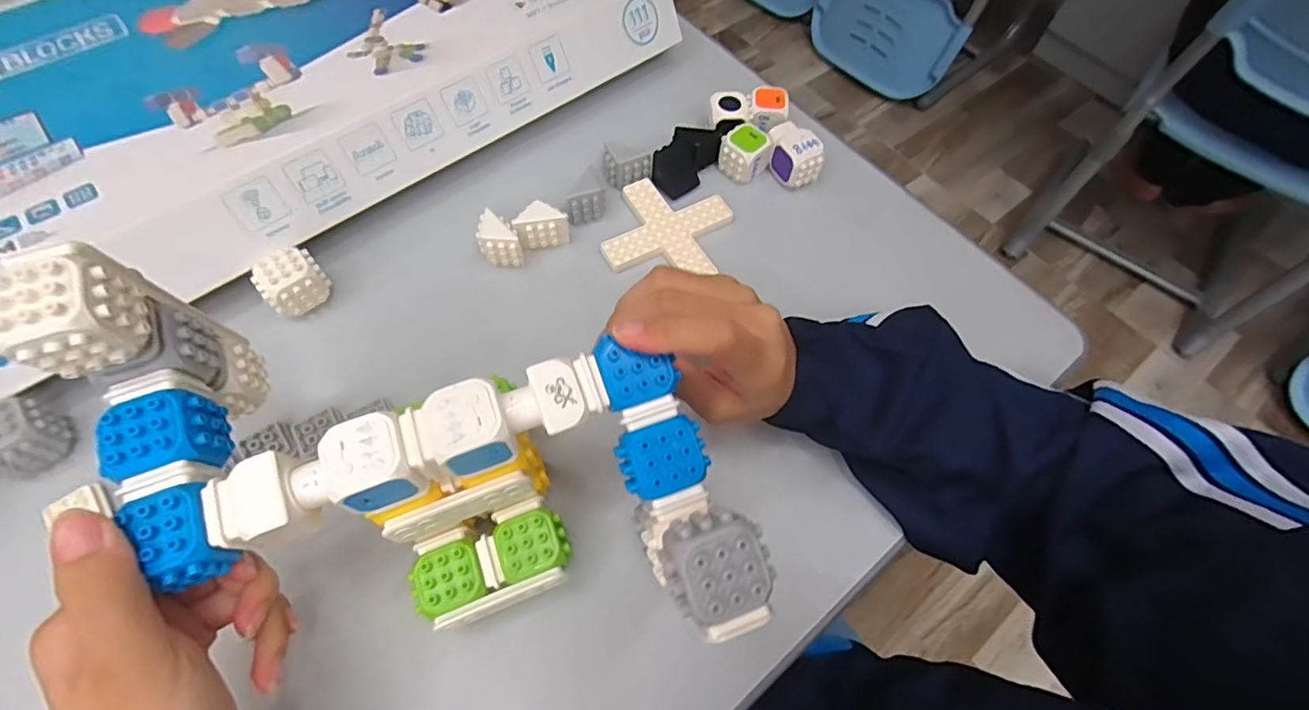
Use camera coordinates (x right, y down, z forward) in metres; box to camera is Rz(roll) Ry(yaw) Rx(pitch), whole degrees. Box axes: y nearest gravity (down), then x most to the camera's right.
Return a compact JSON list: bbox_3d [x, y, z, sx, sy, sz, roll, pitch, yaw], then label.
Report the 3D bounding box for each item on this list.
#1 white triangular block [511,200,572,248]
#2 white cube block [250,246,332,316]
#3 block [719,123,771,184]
[{"bbox_3d":[-0.081,-0.093,0.407,0.037,0.026,0.021,-12,63,-10],"label":"white triangular block"},{"bbox_3d":[-0.236,-0.047,0.372,0.037,0.037,0.032,-39,71,-22],"label":"white cube block"},{"bbox_3d":[0.072,-0.159,0.445,0.032,0.027,0.031,40,66,16],"label":"block"}]

